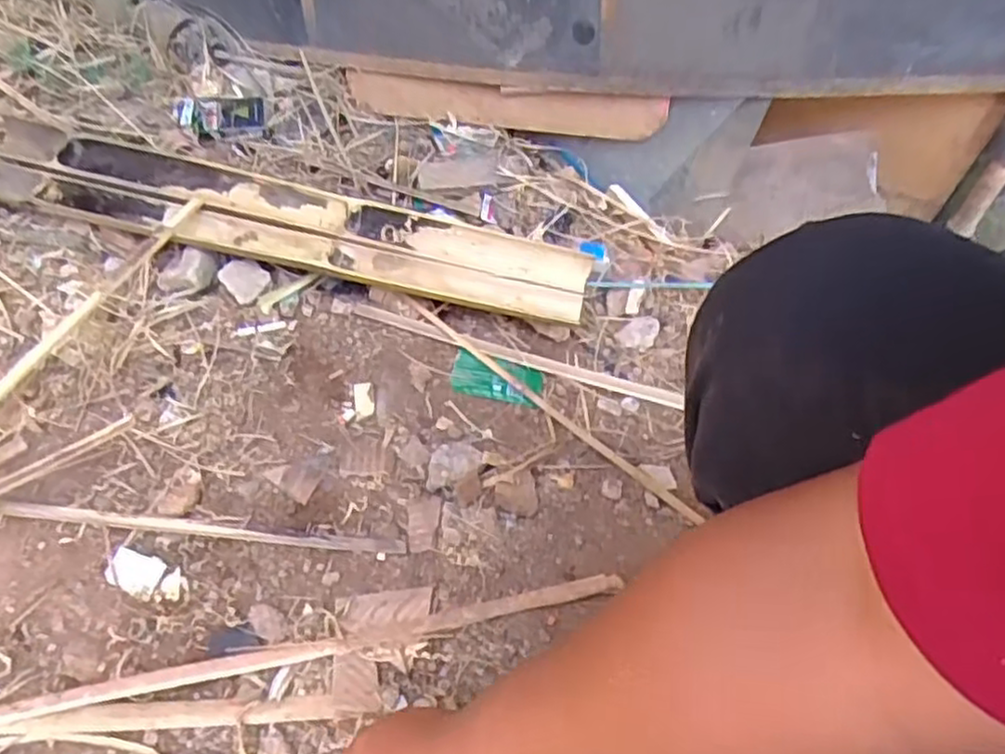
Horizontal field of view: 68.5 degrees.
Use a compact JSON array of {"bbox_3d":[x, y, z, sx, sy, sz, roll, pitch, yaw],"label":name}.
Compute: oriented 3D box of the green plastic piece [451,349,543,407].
[{"bbox_3d":[-0.005,0.001,0.796,0.096,0.008,0.052,14,61,-4],"label":"green plastic piece"}]

